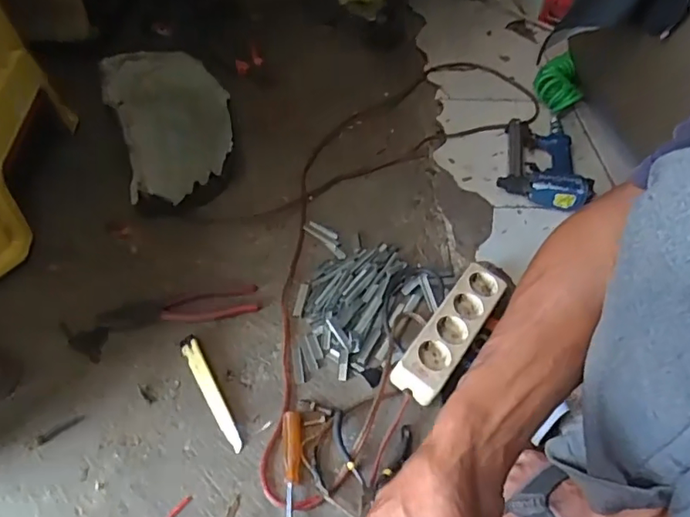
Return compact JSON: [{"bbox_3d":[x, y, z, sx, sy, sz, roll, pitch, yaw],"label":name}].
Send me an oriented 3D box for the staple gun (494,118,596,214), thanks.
[{"bbox_3d":[0.341,-0.178,0.922,0.141,0.049,0.235,15,50,9],"label":"staple gun"}]

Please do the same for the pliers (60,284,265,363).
[{"bbox_3d":[-0.228,0.073,0.693,0.234,0.014,0.058,-15,52,-16],"label":"pliers"}]

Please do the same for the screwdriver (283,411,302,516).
[{"bbox_3d":[-0.053,0.228,0.572,0.020,0.022,0.139,-2,50,-6],"label":"screwdriver"}]

